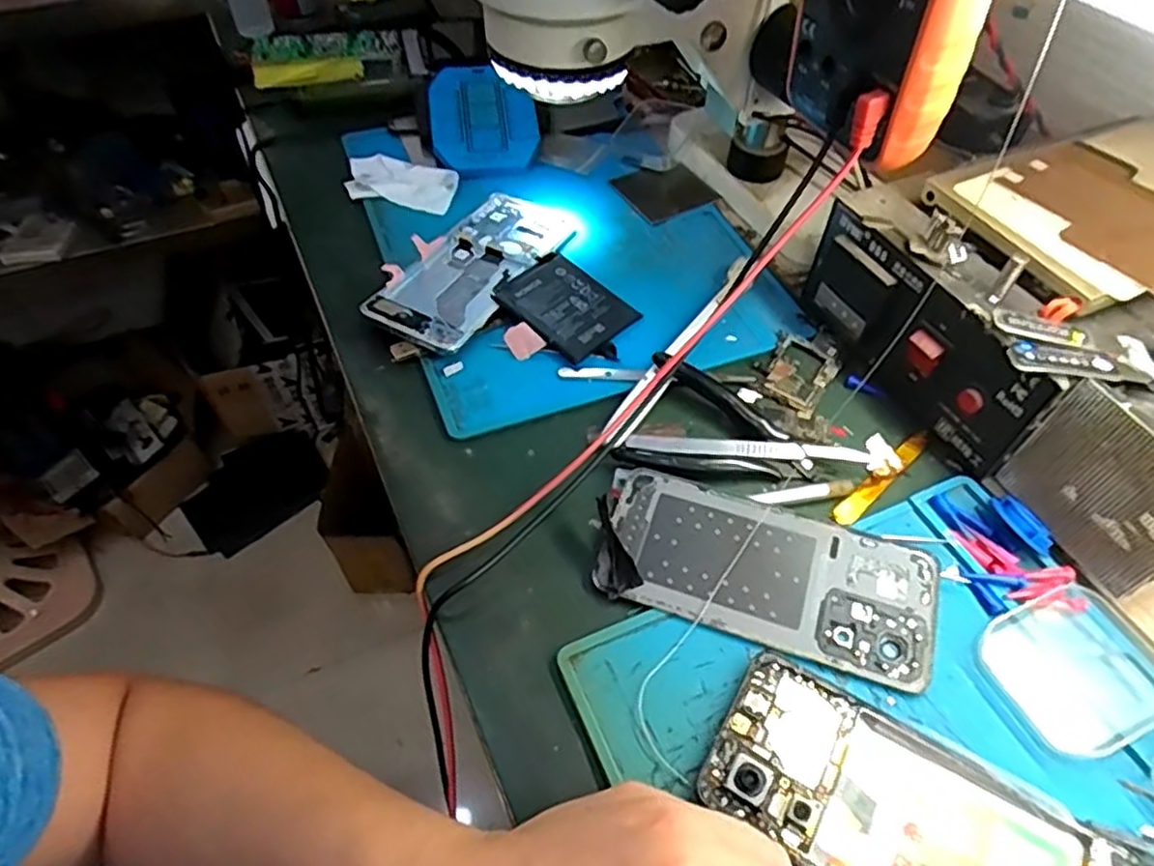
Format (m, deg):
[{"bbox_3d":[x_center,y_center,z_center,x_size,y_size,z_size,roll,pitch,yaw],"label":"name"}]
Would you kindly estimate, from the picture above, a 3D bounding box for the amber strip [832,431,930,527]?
[{"bbox_3d":[0.170,0.024,0.388,0.084,0.004,0.012,-35,59,-24],"label":"amber strip"}]

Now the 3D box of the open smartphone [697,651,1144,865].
[{"bbox_3d":[0.133,0.155,0.276,0.157,0.009,0.074,26,56,20],"label":"open smartphone"}]

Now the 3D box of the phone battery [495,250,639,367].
[{"bbox_3d":[-0.009,-0.084,0.457,0.065,0.005,0.079,-38,71,-28],"label":"phone battery"}]

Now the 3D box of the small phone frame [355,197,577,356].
[{"bbox_3d":[-0.066,-0.116,0.484,0.071,0.015,0.164,24,55,18],"label":"small phone frame"}]

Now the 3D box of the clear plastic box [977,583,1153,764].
[{"bbox_3d":[0.224,0.104,0.313,0.070,0.020,0.063,-20,54,-16],"label":"clear plastic box"}]

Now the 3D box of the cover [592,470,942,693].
[{"bbox_3d":[0.090,0.067,0.345,0.162,0.009,0.071,15,53,12],"label":"cover"}]

